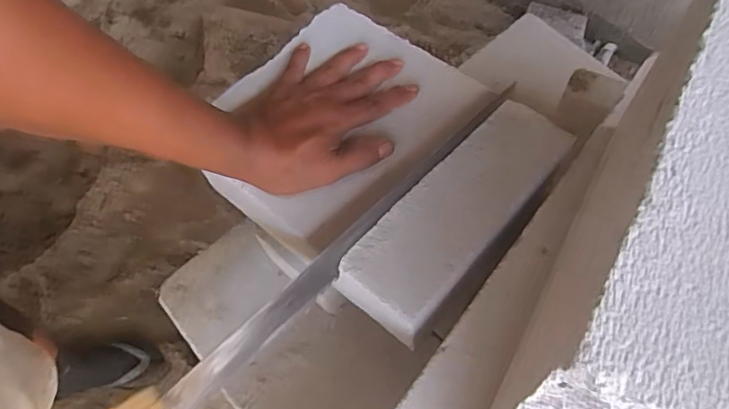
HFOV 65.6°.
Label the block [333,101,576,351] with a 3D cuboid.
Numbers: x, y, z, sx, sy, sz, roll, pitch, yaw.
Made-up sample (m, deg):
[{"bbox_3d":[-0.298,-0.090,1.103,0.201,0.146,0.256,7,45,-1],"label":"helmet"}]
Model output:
[{"bbox_3d":[0.078,0.016,0.471,0.202,0.089,0.076,-42,70,-17],"label":"block"}]

